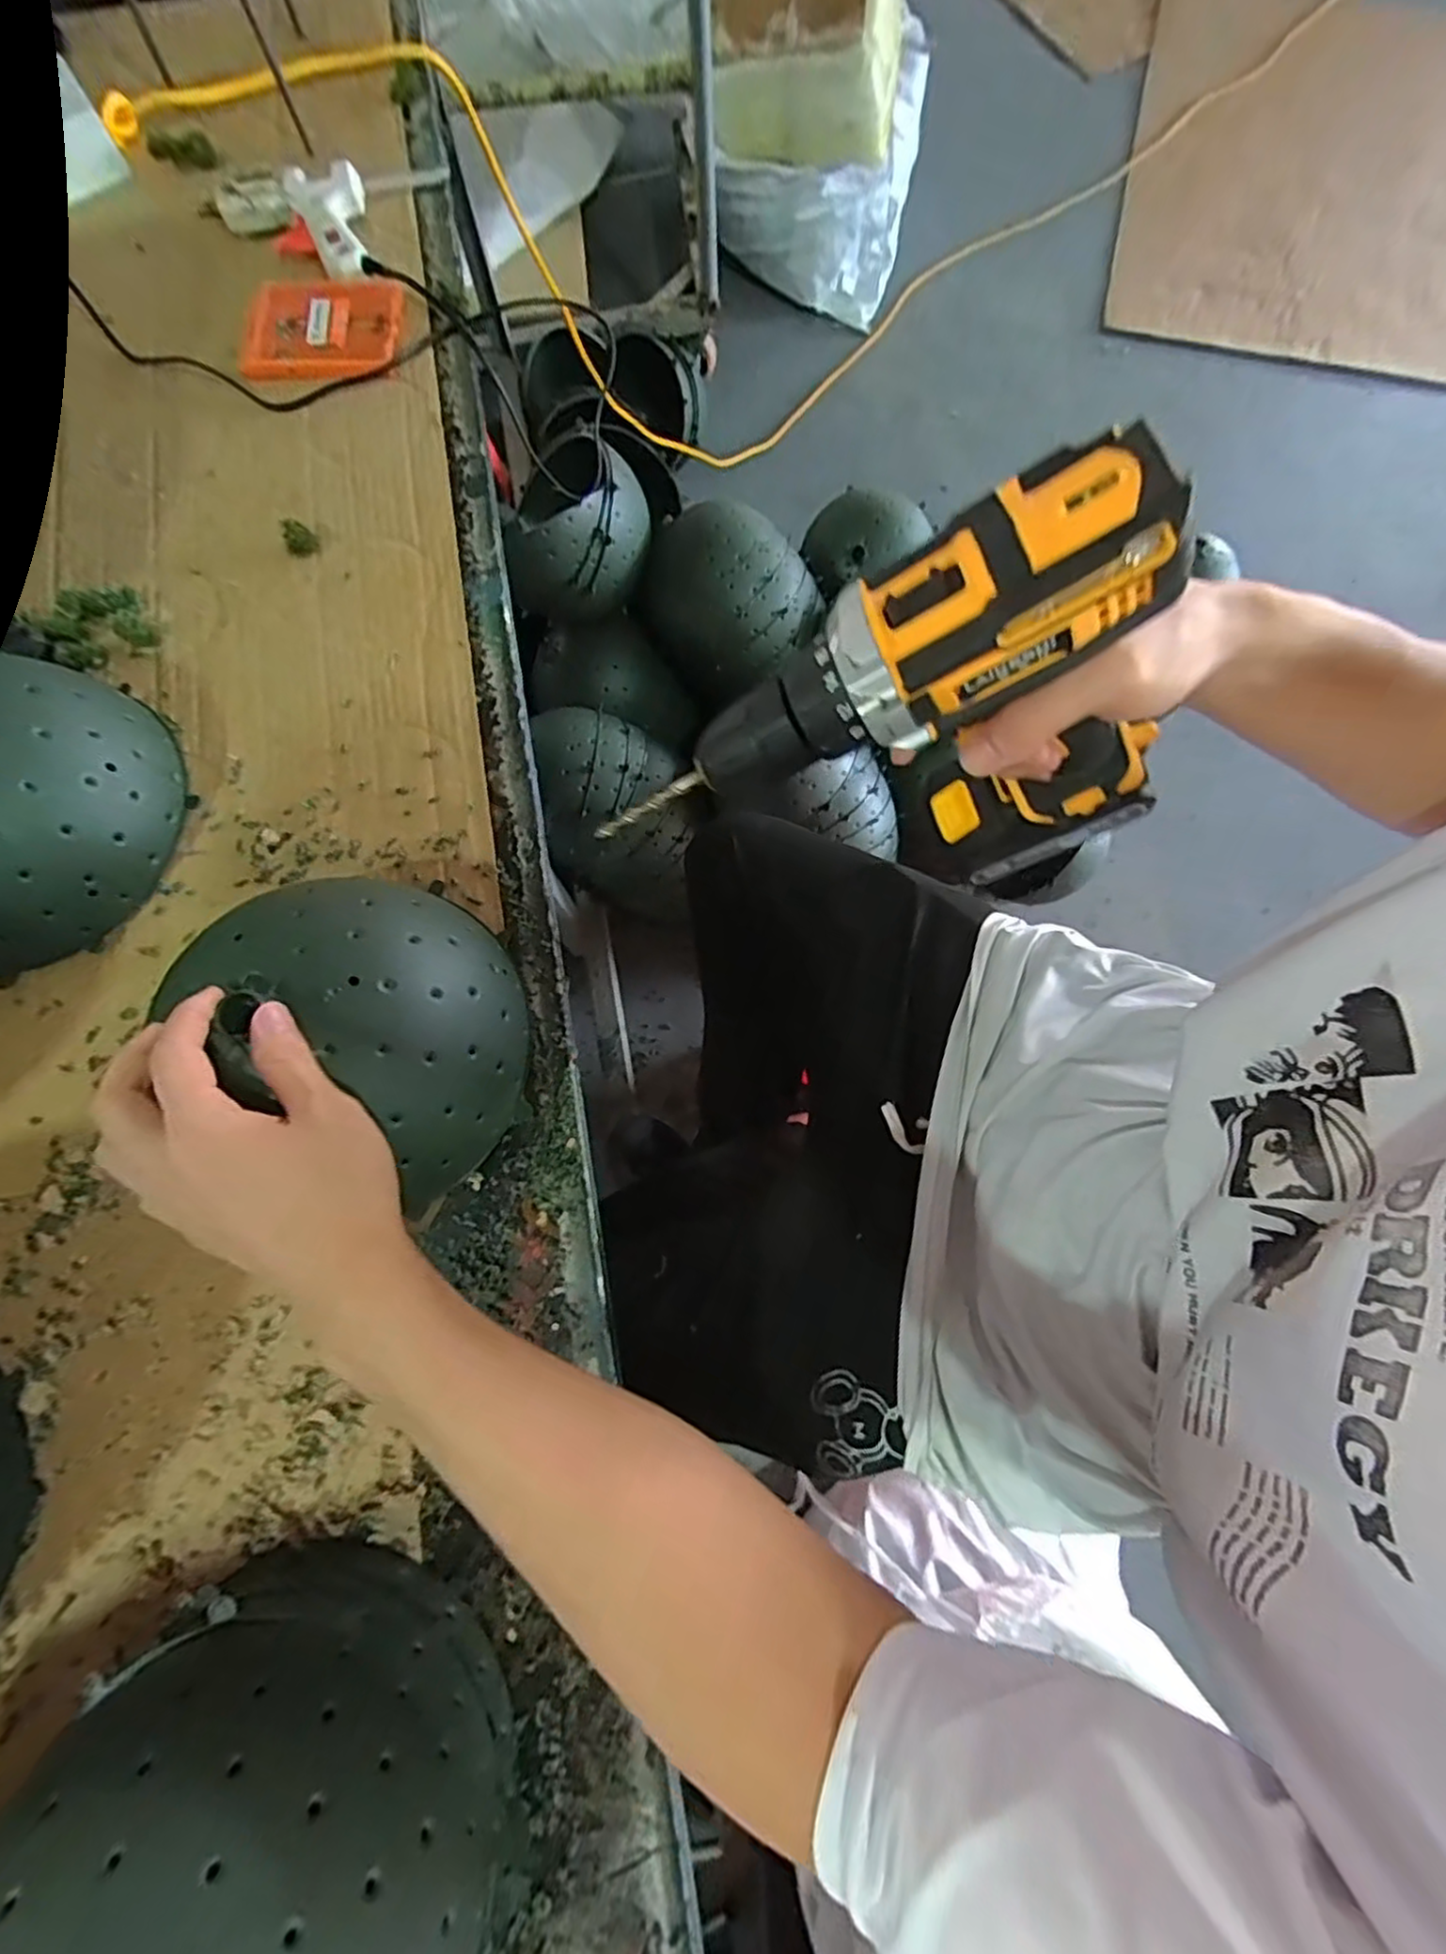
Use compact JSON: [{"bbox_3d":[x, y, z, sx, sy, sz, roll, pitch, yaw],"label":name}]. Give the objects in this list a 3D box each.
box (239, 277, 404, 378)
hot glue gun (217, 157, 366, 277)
[{"bbox_3d":[-0.325,-0.522,0.559,0.129,0.014,0.088,-3,75,1],"label":"box"},{"bbox_3d":[-0.347,-0.613,0.573,0.114,0.024,0.125,-19,76,-3],"label":"hot glue gun"}]

